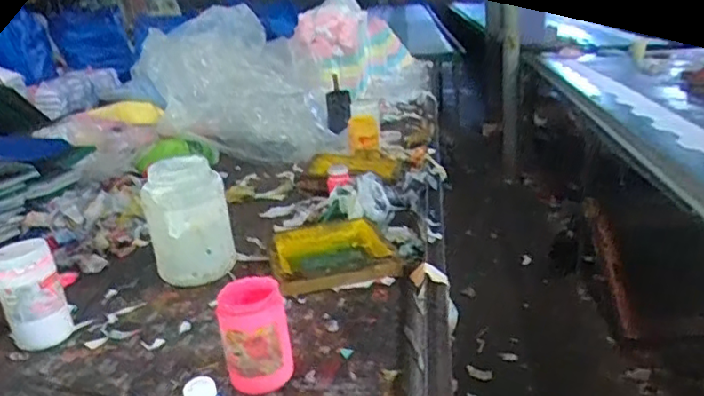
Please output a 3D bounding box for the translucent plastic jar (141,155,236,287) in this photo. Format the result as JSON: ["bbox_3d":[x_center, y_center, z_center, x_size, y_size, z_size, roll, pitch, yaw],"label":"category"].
[{"bbox_3d":[-0.333,0.052,1.215,0.157,0.240,0.137,-10,20,-15],"label":"translucent plastic jar"}]

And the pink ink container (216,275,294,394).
[{"bbox_3d":[-0.139,0.205,0.863,0.095,0.155,0.080,-7,20,-5],"label":"pink ink container"}]

